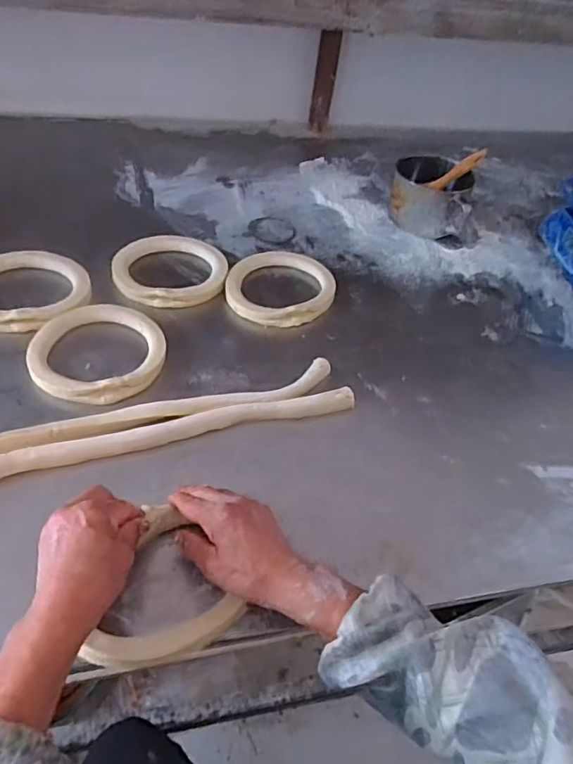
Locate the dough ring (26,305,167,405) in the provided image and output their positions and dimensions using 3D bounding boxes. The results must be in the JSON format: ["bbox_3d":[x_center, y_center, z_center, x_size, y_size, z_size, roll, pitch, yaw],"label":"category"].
[{"bbox_3d":[-0.243,-0.040,0.716,0.165,0.021,0.167,4,46,-4],"label":"dough ring"}]

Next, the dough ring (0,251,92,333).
[{"bbox_3d":[-0.370,-0.131,0.780,0.166,0.029,0.166,4,46,-4],"label":"dough ring"}]

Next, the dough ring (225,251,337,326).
[{"bbox_3d":[-0.008,-0.147,0.857,0.165,0.025,0.165,4,46,-4],"label":"dough ring"}]

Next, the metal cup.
[{"bbox_3d":[0.263,-0.341,1.029,0.139,0.104,0.139,4,46,-4],"label":"metal cup"}]

